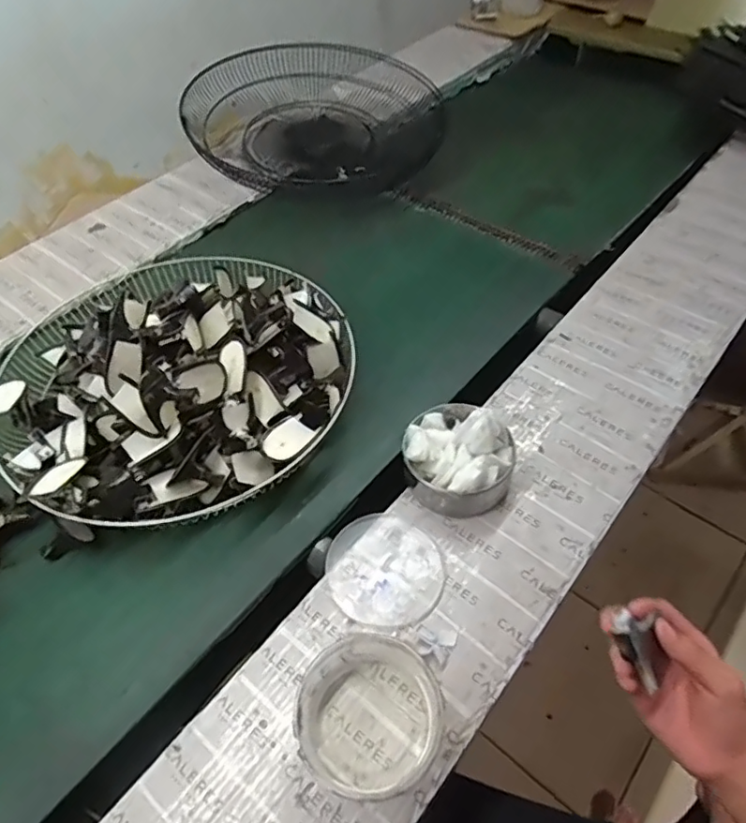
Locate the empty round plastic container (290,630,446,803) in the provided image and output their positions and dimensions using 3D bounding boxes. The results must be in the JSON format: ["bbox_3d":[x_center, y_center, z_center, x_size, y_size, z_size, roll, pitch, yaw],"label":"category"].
[{"bbox_3d":[-0.002,0.252,0.483,0.113,0.056,0.115,-1,52,2],"label":"empty round plastic container"}]

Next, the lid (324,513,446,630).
[{"bbox_3d":[0.011,0.160,0.593,0.120,0.005,0.111,-1,52,2],"label":"lid"}]

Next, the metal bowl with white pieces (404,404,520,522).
[{"bbox_3d":[0.092,0.046,0.627,0.112,0.086,0.110,-1,52,2],"label":"metal bowl with white pieces"}]

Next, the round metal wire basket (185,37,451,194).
[{"bbox_3d":[-0.134,-0.573,1.120,0.459,0.105,0.444,-1,52,2],"label":"round metal wire basket"}]

